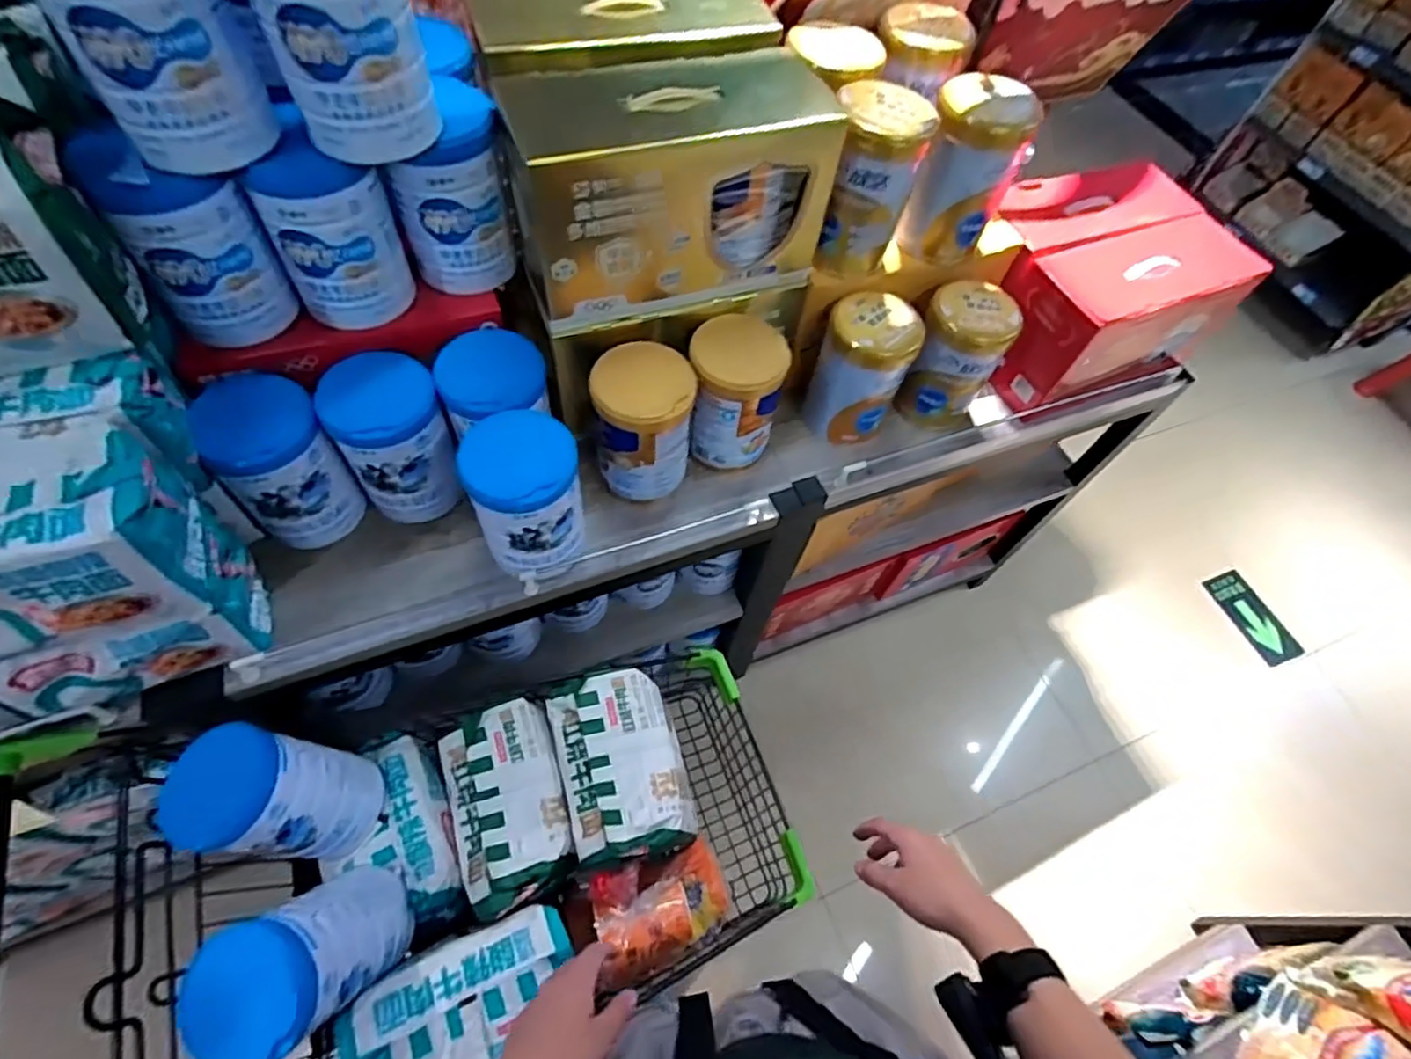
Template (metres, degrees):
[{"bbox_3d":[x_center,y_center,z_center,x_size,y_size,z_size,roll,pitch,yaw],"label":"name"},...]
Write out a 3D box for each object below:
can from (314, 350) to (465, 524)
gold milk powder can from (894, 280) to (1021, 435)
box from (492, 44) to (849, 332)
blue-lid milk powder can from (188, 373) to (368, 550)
[{"bbox_3d":[-0.387,-0.112,0.838,0.133,0.179,0.126,-26,63,-18],"label":"can"},{"bbox_3d":[0.375,-0.252,1.009,0.116,0.221,0.117,1,58,-2],"label":"gold milk powder can"},{"bbox_3d":[-0.041,-0.399,0.784,0.347,0.215,0.144,-19,61,-14],"label":"box"},{"bbox_3d":[-0.517,-0.078,0.823,0.122,0.190,0.124,-35,66,-22],"label":"blue-lid milk powder can"}]

